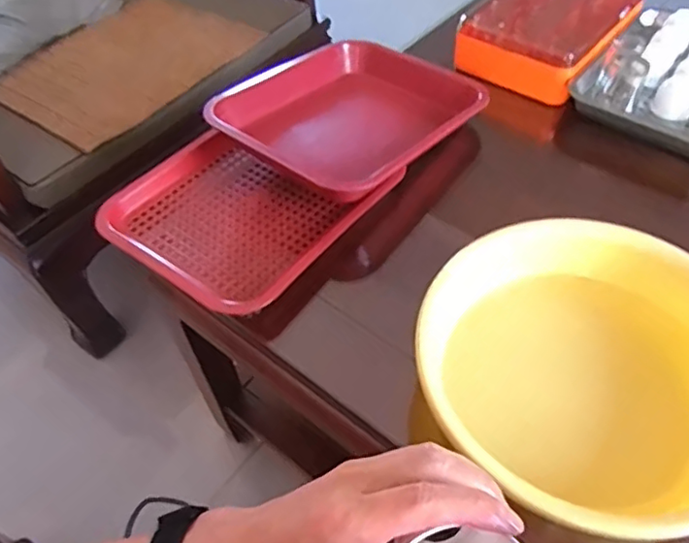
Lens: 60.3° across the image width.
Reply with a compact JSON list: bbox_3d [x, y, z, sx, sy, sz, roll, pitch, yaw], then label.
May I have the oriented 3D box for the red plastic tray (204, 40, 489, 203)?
[{"bbox_3d":[-0.009,-0.200,0.774,0.286,0.083,0.249,-35,58,-22],"label":"red plastic tray"}]

